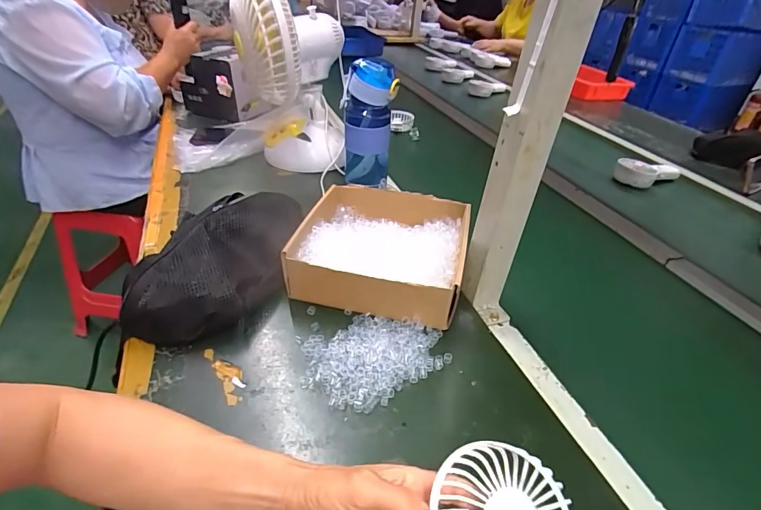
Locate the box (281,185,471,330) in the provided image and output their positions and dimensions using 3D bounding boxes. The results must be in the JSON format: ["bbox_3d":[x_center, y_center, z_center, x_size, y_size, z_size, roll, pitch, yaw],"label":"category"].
[{"bbox_3d":[0.002,-0.011,0.569,0.212,0.063,0.208,11,36,8],"label":"box"}]

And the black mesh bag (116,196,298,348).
[{"bbox_3d":[-0.189,0.001,0.531,0.136,0.079,0.244,9,36,5],"label":"black mesh bag"}]

